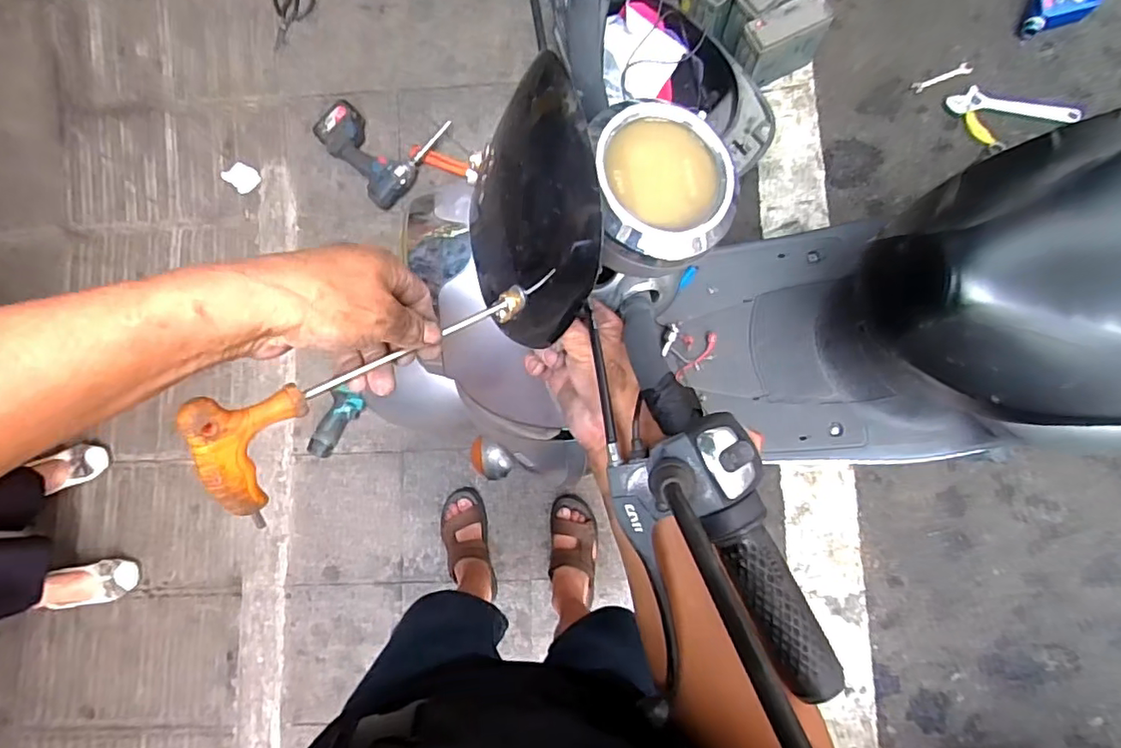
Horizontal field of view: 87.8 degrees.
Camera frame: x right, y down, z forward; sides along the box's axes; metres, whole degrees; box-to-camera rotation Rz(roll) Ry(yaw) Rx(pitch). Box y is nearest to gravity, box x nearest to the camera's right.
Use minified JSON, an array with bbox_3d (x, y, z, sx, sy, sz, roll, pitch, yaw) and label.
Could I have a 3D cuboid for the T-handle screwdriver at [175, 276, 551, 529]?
[{"bbox_3d":[-0.106,0.005,0.369,0.222,0.027,0.077,-29,122,-30],"label":"T-handle screwdriver"}]

